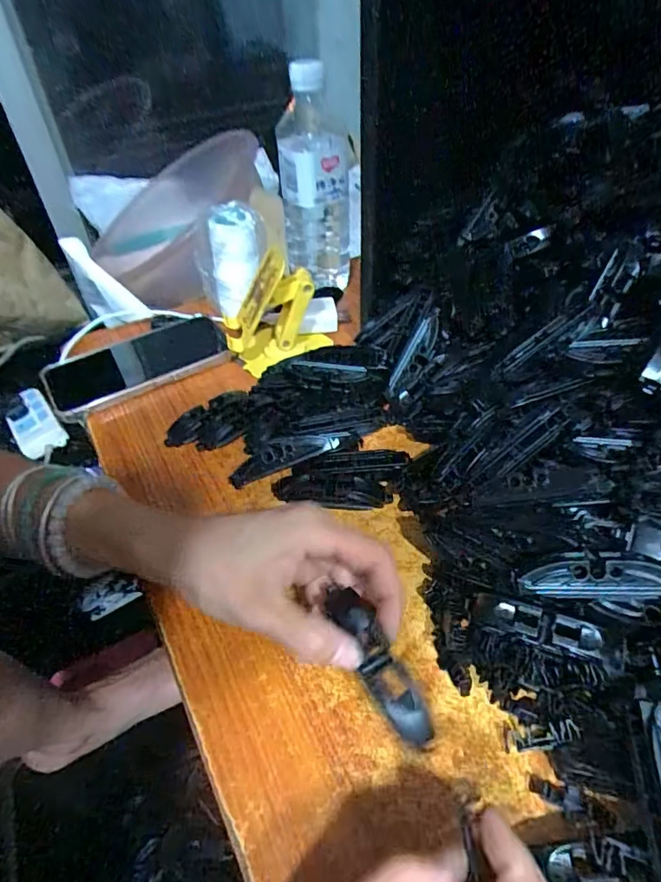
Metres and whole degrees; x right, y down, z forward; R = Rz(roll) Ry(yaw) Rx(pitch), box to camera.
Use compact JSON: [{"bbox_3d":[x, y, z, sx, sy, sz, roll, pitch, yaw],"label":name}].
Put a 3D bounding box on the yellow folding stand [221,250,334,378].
[{"bbox_3d":[-0.052,-0.120,0.473,0.099,0.101,0.063,-4,45,-1],"label":"yellow folding stand"}]

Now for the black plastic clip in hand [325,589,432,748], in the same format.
[{"bbox_3d":[0.021,0.101,0.232,0.017,0.014,0.075,-24,65,-21],"label":"black plastic clip in hand"}]

